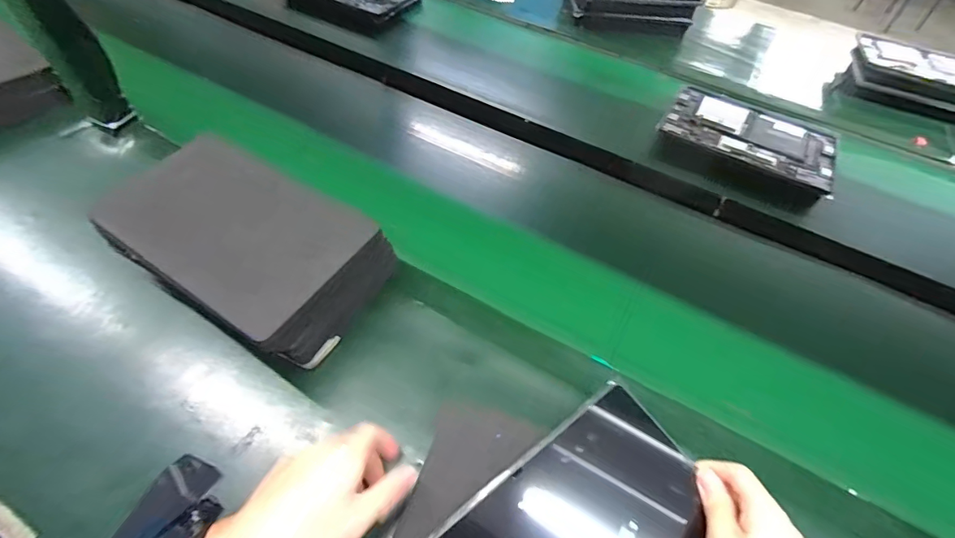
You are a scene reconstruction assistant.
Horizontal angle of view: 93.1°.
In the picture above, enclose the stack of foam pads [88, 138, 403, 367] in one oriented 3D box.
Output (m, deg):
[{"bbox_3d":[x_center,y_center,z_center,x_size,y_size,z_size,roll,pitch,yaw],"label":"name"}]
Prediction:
[{"bbox_3d":[-0.234,-0.020,0.466,0.248,0.094,0.159,27,56,15],"label":"stack of foam pads"}]

